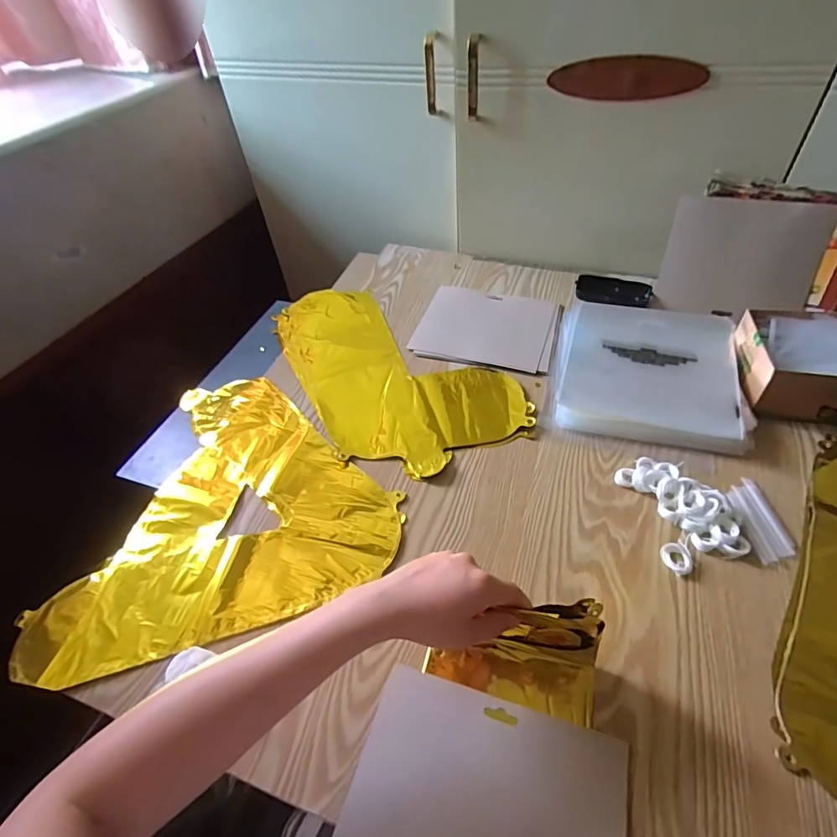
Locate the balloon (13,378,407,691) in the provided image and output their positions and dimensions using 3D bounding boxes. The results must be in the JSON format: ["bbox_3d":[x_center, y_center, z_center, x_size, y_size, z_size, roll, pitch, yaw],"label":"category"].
[{"bbox_3d":[-0.236,0.082,0.557,0.362,0.014,0.354,-18,48,-11],"label":"balloon"}]

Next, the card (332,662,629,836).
[{"bbox_3d":[0.044,0.287,0.338,0.193,0.010,0.163,11,44,16],"label":"card"}]

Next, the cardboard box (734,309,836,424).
[{"bbox_3d":[0.489,-0.064,0.567,0.191,0.071,0.147,8,49,12],"label":"cardboard box"}]

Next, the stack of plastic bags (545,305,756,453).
[{"bbox_3d":[0.295,-0.068,0.622,0.218,0.031,0.230,10,49,14],"label":"stack of plastic bags"}]

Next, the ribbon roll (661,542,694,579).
[{"bbox_3d":[0.247,0.134,0.455,0.029,0.008,0.027,34,59,31],"label":"ribbon roll"}]

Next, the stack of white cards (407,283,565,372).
[{"bbox_3d":[0.105,-0.138,0.722,0.201,0.008,0.168,12,50,15],"label":"stack of white cards"}]

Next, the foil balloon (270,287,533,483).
[{"bbox_3d":[-0.047,-0.082,0.684,0.234,0.010,0.402,-24,50,-16],"label":"foil balloon"}]

